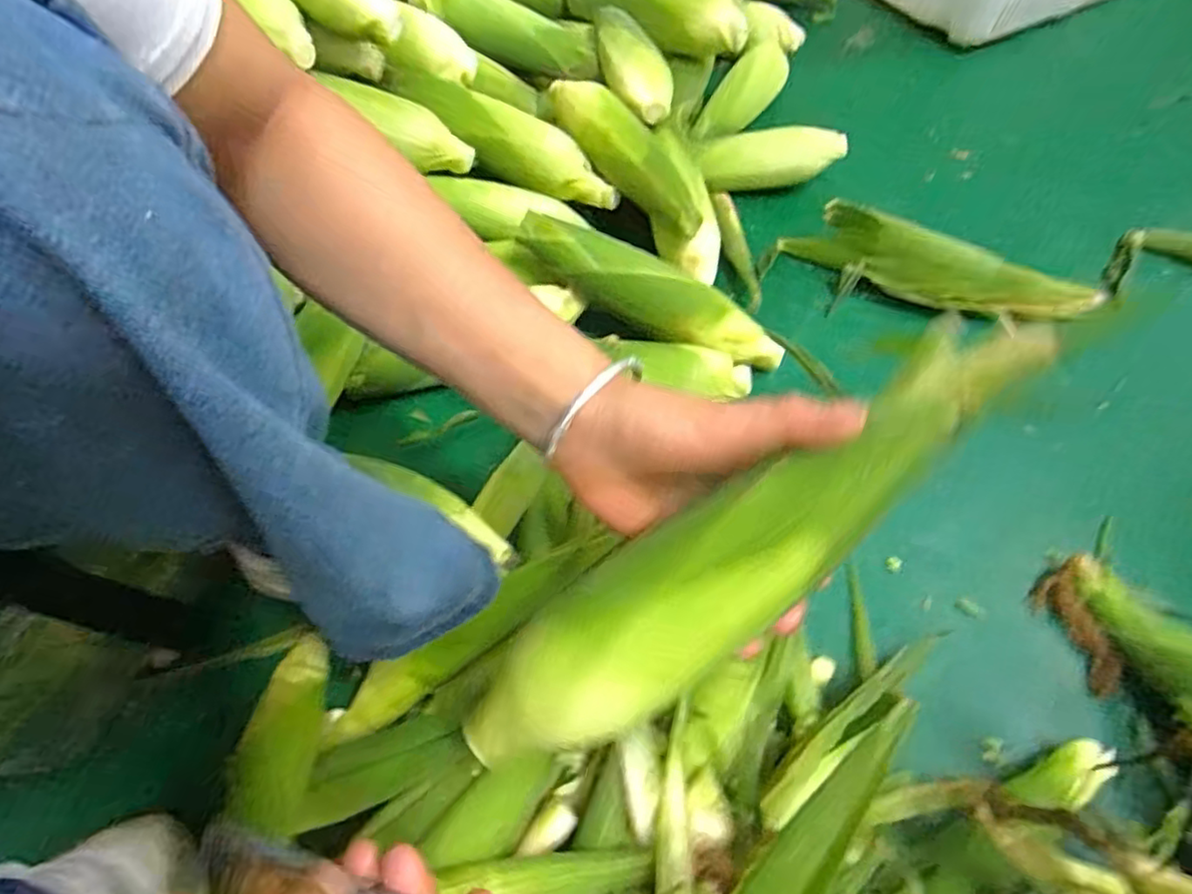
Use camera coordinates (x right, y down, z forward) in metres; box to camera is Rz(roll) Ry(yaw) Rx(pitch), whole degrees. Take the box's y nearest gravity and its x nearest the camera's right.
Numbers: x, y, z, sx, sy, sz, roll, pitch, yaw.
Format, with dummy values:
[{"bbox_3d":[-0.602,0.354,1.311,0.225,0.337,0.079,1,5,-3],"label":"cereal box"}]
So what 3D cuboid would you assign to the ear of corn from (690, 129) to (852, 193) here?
[{"bbox_3d":[0.197,-0.332,0.741,0.169,0.051,0.050,-2,60,-1],"label":"ear of corn"}]

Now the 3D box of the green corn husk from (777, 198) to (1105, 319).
[{"bbox_3d":[0.352,-0.181,0.651,0.308,0.060,0.062,18,62,10],"label":"green corn husk"}]

